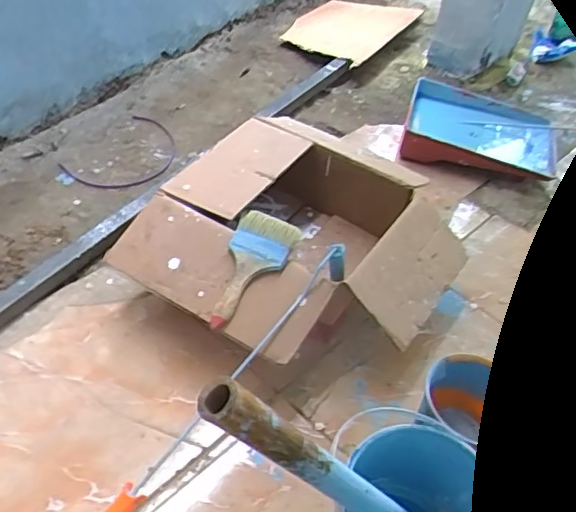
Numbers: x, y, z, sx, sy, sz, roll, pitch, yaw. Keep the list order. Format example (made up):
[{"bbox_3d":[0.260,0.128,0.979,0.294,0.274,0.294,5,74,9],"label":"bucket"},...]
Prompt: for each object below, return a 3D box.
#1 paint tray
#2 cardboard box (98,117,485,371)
[{"bbox_3d":[0.470,-0.312,1.507,0.355,0.072,0.305,14,45,6],"label":"paint tray"},{"bbox_3d":[0.042,-0.032,1.090,0.481,0.175,0.543,28,48,19],"label":"cardboard box"}]

